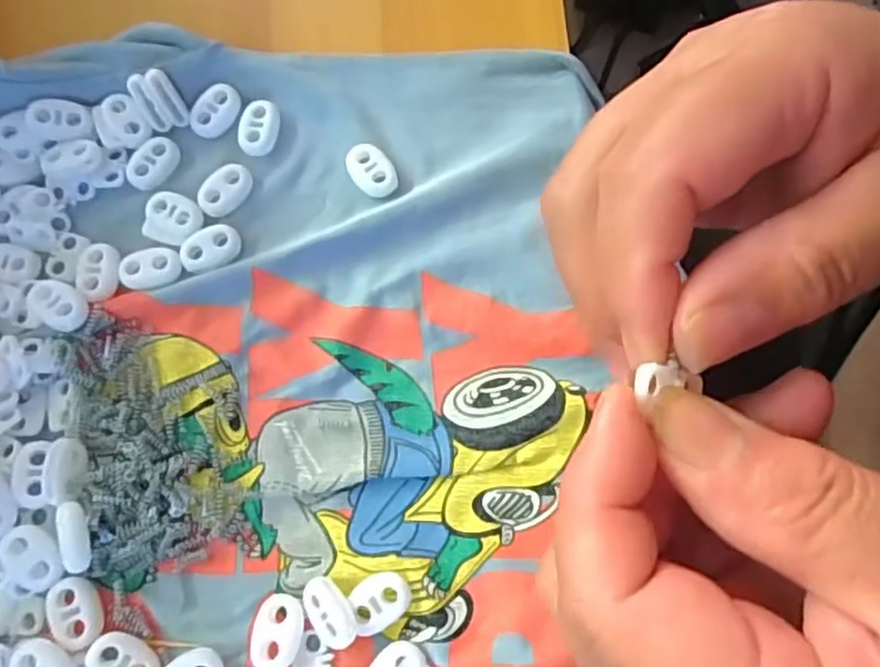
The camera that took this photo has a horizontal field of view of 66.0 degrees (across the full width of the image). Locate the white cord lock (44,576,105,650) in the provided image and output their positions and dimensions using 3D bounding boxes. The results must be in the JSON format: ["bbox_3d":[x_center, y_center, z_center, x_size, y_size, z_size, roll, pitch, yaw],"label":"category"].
[{"bbox_3d":[-0.116,0.088,0.214,0.015,0.004,0.022,-31,76,-7],"label":"white cord lock"}]

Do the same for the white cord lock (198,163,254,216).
[{"bbox_3d":[-0.081,-0.054,0.255,0.023,0.004,0.015,-43,78,-10],"label":"white cord lock"}]

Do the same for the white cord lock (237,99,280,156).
[{"bbox_3d":[-0.070,-0.080,0.260,0.015,0.004,0.023,1,74,1],"label":"white cord lock"}]

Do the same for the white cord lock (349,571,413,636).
[{"bbox_3d":[-0.018,0.083,0.212,0.019,0.004,0.016,-24,75,-5],"label":"white cord lock"}]

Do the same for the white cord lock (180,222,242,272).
[{"bbox_3d":[-0.084,-0.032,0.248,0.022,0.004,0.016,-30,76,-7],"label":"white cord lock"}]

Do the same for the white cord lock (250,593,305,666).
[{"bbox_3d":[-0.051,0.093,0.211,0.015,0.006,0.022,5,74,3],"label":"white cord lock"}]

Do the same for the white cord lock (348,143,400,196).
[{"bbox_3d":[-0.026,-0.061,0.254,0.015,0.005,0.022,-36,77,-8],"label":"white cord lock"}]

